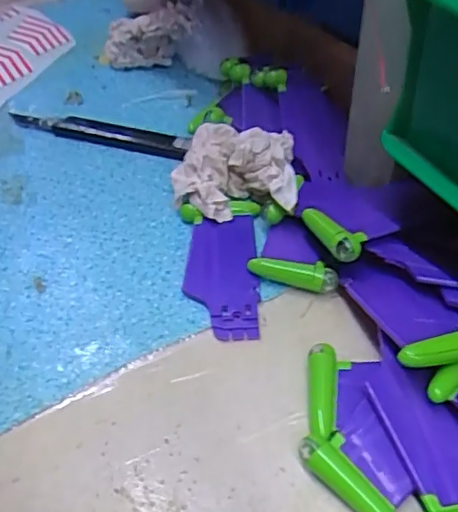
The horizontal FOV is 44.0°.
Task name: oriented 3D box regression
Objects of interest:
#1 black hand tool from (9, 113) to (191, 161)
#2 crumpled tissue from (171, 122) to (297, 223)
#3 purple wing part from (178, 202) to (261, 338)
[{"bbox_3d":[-0.085,-0.084,0.377,0.132,0.008,0.019,14,48,17],"label":"black hand tool"},{"bbox_3d":[0.004,-0.047,0.323,0.070,0.035,0.055,7,47,12],"label":"crumpled tissue"},{"bbox_3d":[-0.004,0.004,0.297,0.040,0.008,0.087,-5,45,0],"label":"purple wing part"}]

